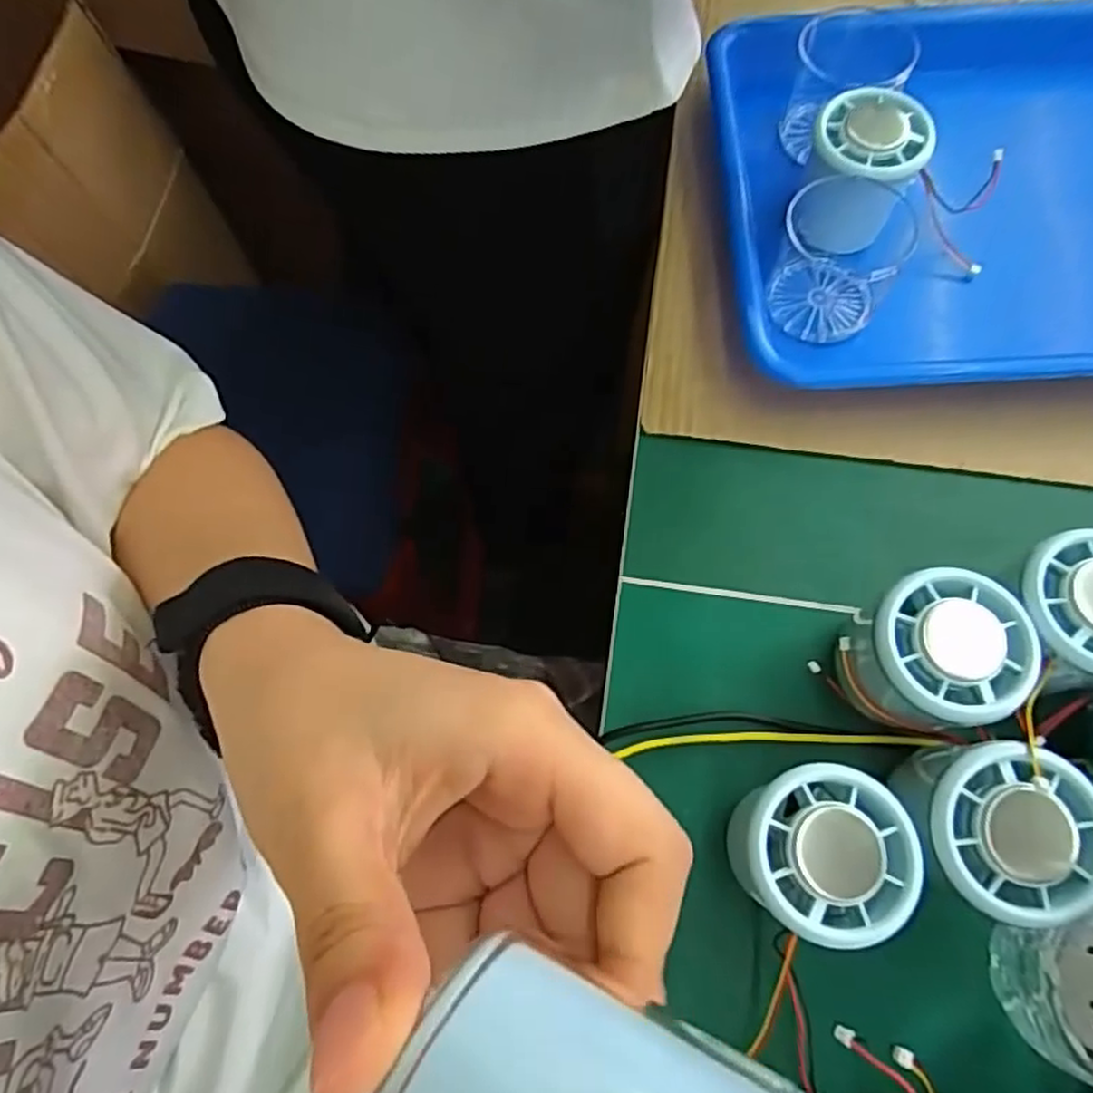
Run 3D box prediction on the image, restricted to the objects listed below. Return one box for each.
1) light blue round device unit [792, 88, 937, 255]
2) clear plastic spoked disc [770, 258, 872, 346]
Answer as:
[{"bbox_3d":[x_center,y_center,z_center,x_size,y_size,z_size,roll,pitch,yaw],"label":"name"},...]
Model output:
[{"bbox_3d":[0.159,-0.192,0.377,0.054,0.054,0.059,0,70,0],"label":"light blue round device unit"},{"bbox_3d":[0.144,-0.131,0.384,0.048,0.012,0.050,0,70,0],"label":"clear plastic spoked disc"}]

